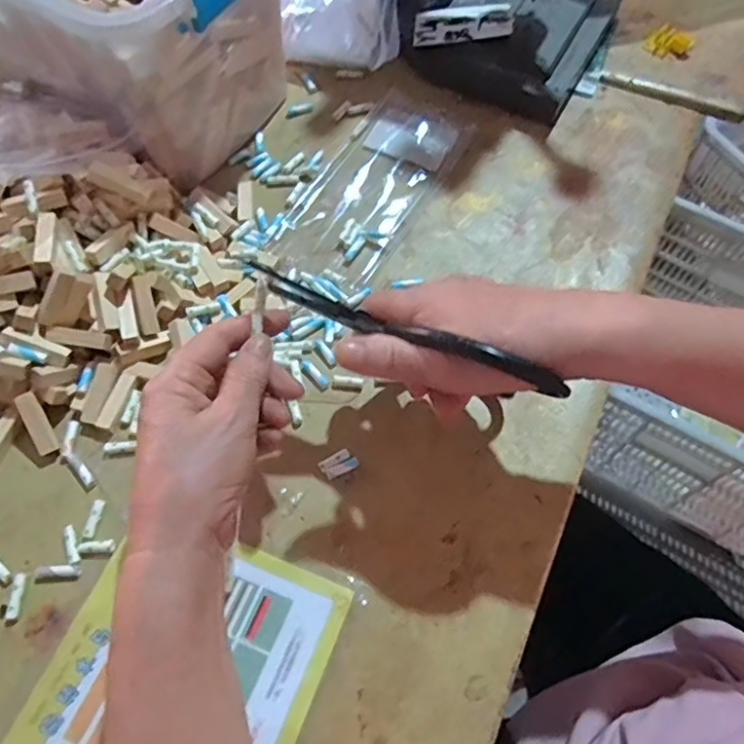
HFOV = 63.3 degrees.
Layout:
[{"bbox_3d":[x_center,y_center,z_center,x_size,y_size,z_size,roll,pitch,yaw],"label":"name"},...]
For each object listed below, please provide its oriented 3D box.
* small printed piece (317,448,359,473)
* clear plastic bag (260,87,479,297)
[{"bbox_3d":[-0.021,0.058,0.381,0.023,0.004,0.014,-28,74,-15],"label":"small printed piece"},{"bbox_3d":[0.001,-0.152,0.486,0.084,0.010,0.207,26,65,13],"label":"clear plastic bag"}]

